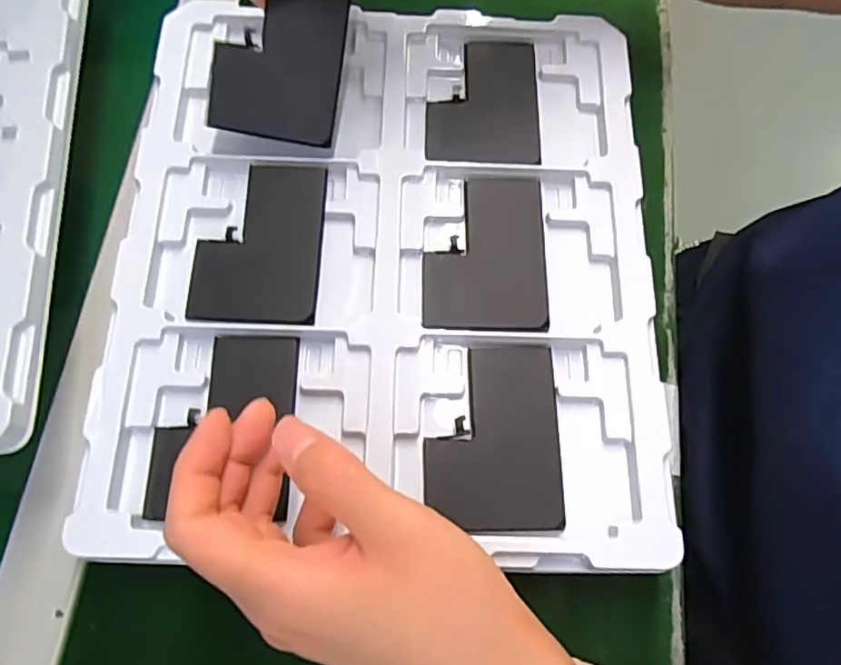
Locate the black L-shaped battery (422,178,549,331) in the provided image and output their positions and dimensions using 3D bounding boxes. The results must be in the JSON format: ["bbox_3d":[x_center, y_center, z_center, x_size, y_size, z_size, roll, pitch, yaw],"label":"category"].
[{"bbox_3d":[0.035,-0.045,0.328,0.065,0.006,0.092,2,70,-2],"label":"black L-shaped battery"}]

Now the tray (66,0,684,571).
[{"bbox_3d":[-0.016,-0.044,0.322,0.274,0.016,0.309,2,72,-2],"label":"tray"}]

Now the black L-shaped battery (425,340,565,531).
[{"bbox_3d":[0.035,0.050,0.294,0.064,0.004,0.090,1,70,-2],"label":"black L-shaped battery"}]

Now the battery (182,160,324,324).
[{"bbox_3d":[-0.087,-0.048,0.322,0.066,0.009,0.090,2,70,-2],"label":"battery"}]

